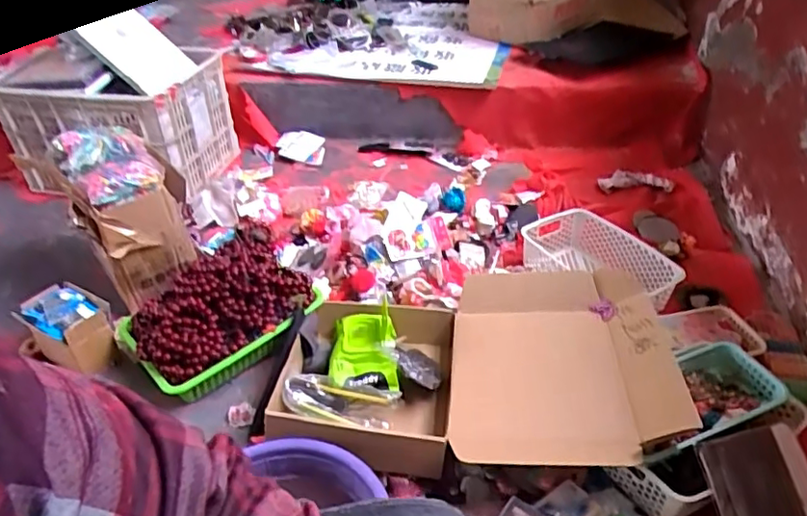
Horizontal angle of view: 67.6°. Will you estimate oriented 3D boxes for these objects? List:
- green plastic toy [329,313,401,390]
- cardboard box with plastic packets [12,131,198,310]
[{"bbox_3d":[-0.069,0.163,1.044,0.112,0.053,0.198,-3,36,-1],"label":"green plastic toy"},{"bbox_3d":[-0.572,-0.099,1.235,0.209,0.265,0.288,-30,44,-32],"label":"cardboard box with plastic packets"}]

